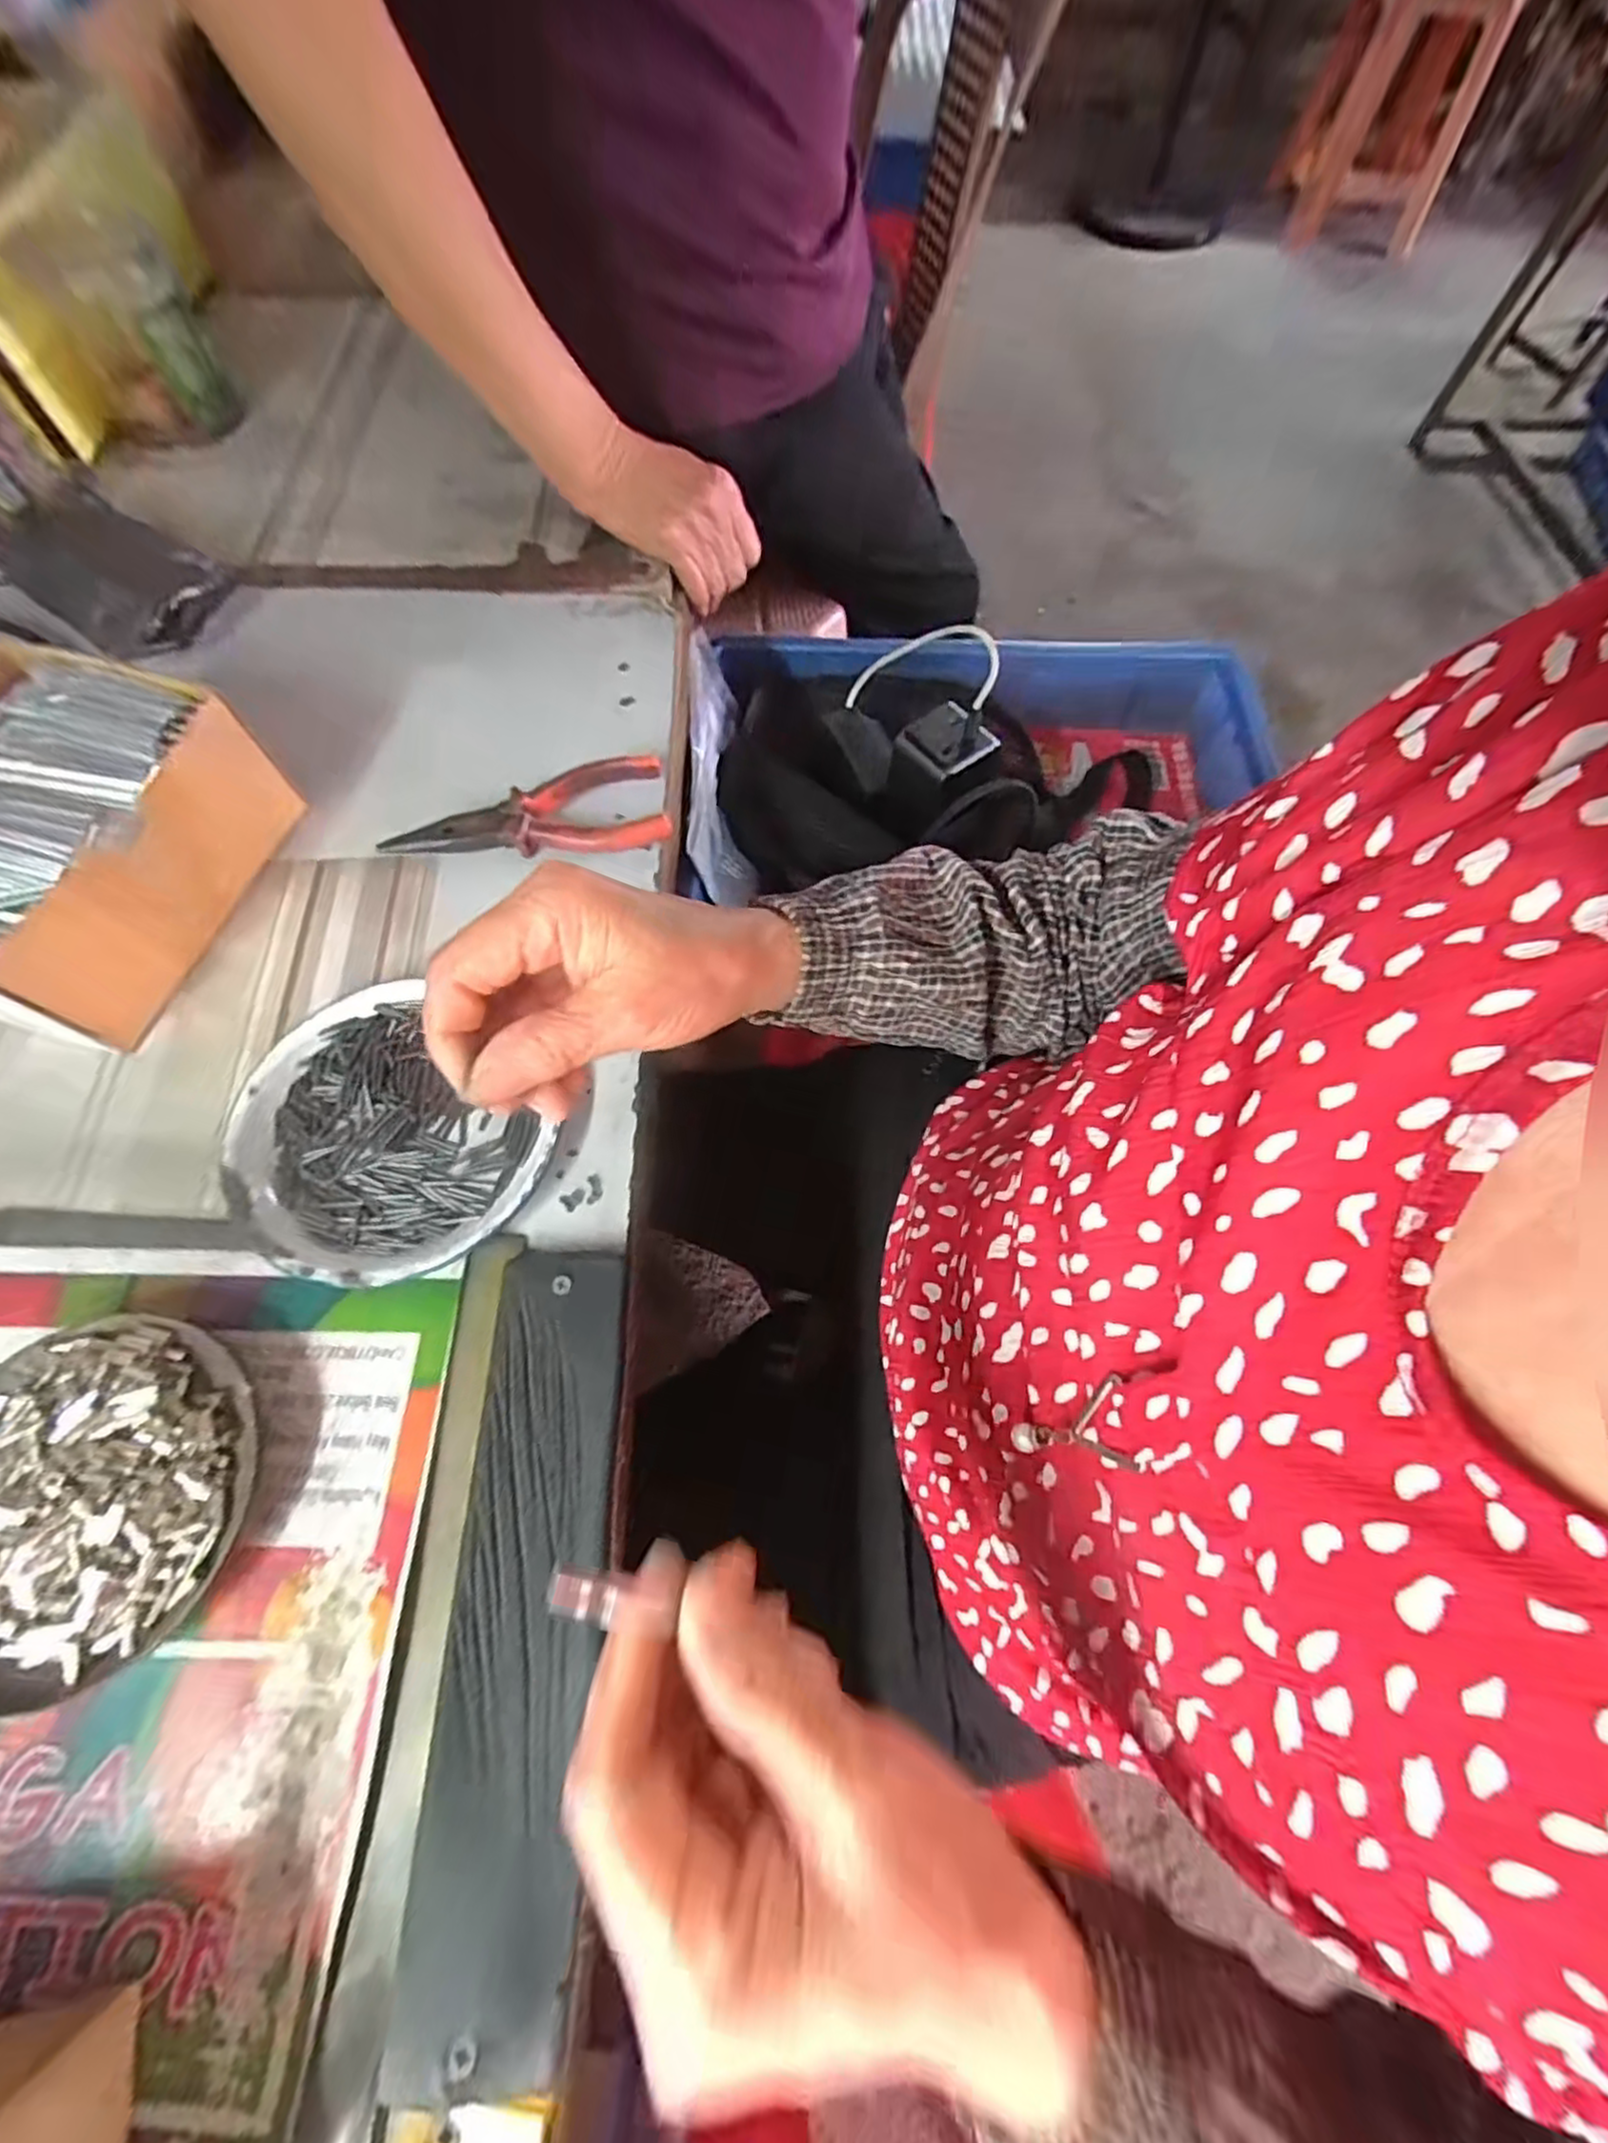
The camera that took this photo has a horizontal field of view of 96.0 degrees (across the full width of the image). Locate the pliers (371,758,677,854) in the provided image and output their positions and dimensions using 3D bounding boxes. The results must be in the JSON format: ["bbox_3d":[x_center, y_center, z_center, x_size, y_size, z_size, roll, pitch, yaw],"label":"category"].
[{"bbox_3d":[-0.145,-0.139,0.386,0.142,0.019,0.050,-4,66,-4],"label":"pliers"}]

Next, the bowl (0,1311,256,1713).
[{"bbox_3d":[-0.253,0.145,0.249,0.111,0.027,0.112,1,66,-1],"label":"bowl"}]

